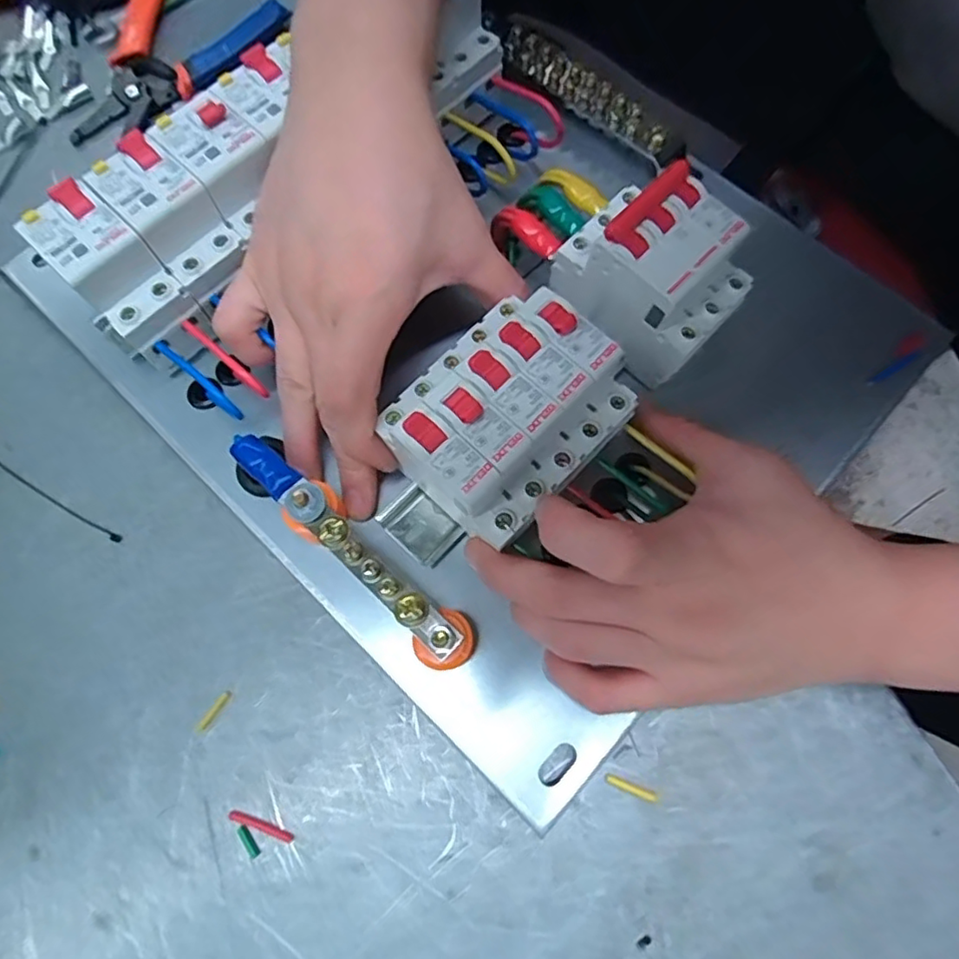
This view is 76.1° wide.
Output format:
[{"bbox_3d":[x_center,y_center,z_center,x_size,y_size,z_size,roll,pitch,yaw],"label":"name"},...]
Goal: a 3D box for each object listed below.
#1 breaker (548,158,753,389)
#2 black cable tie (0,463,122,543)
[{"bbox_3d":[0.081,-0.098,0.285,0.076,0.067,0.053,41,76,13],"label":"breaker"},{"bbox_3d":[-0.245,-0.006,0.323,0.146,0.004,0.008,32,74,11],"label":"black cable tie"}]

